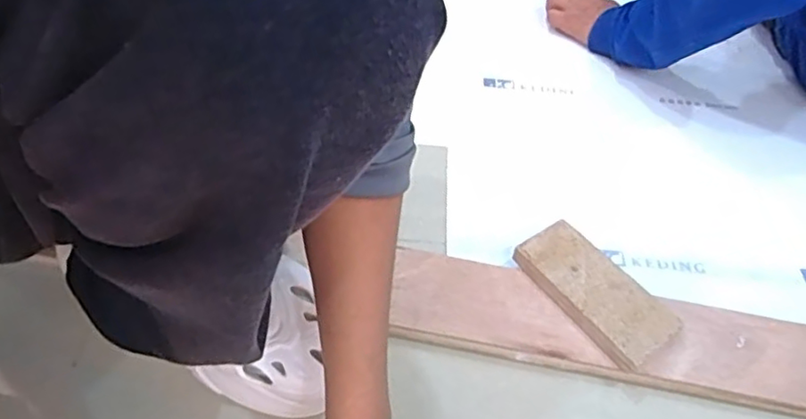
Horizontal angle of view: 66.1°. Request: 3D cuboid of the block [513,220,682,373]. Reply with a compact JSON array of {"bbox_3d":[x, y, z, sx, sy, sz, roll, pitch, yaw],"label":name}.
[{"bbox_3d":[0.164,0.071,0.539,0.062,0.021,0.138,-27,54,-26],"label":"block"}]

